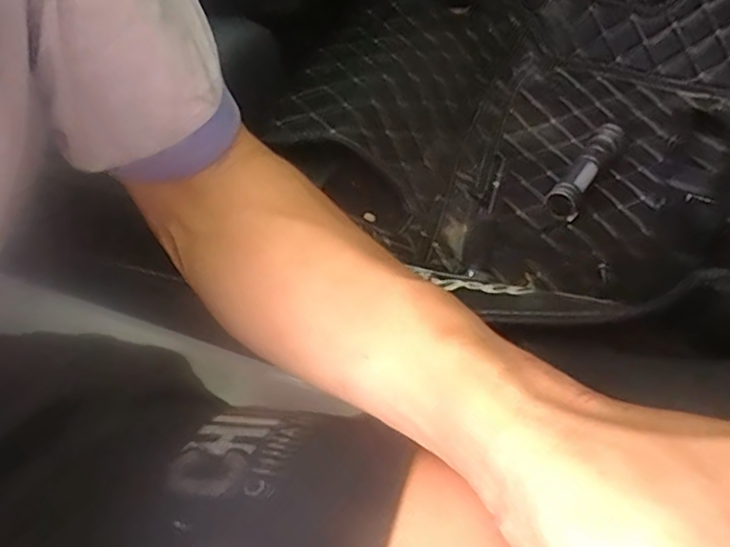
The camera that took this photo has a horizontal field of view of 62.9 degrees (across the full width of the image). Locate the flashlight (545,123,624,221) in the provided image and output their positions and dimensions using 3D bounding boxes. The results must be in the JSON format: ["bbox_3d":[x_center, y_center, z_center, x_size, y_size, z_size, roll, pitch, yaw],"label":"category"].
[{"bbox_3d":[0.227,-0.107,0.615,0.031,0.035,0.139,28,53,19],"label":"flashlight"}]

